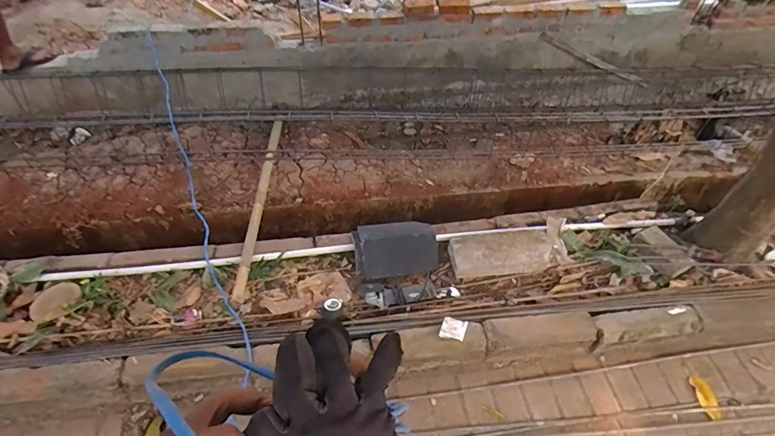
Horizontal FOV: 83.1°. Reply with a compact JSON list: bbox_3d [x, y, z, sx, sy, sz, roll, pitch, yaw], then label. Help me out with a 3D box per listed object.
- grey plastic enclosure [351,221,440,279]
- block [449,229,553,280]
[{"bbox_3d":[0.033,0.116,1.853,0.347,0.118,0.241,-9,50,-9],"label":"grey plastic enclosure"},{"bbox_3d":[0.468,0.143,1.822,0.416,0.083,0.186,-2,49,-3],"label":"block"}]

